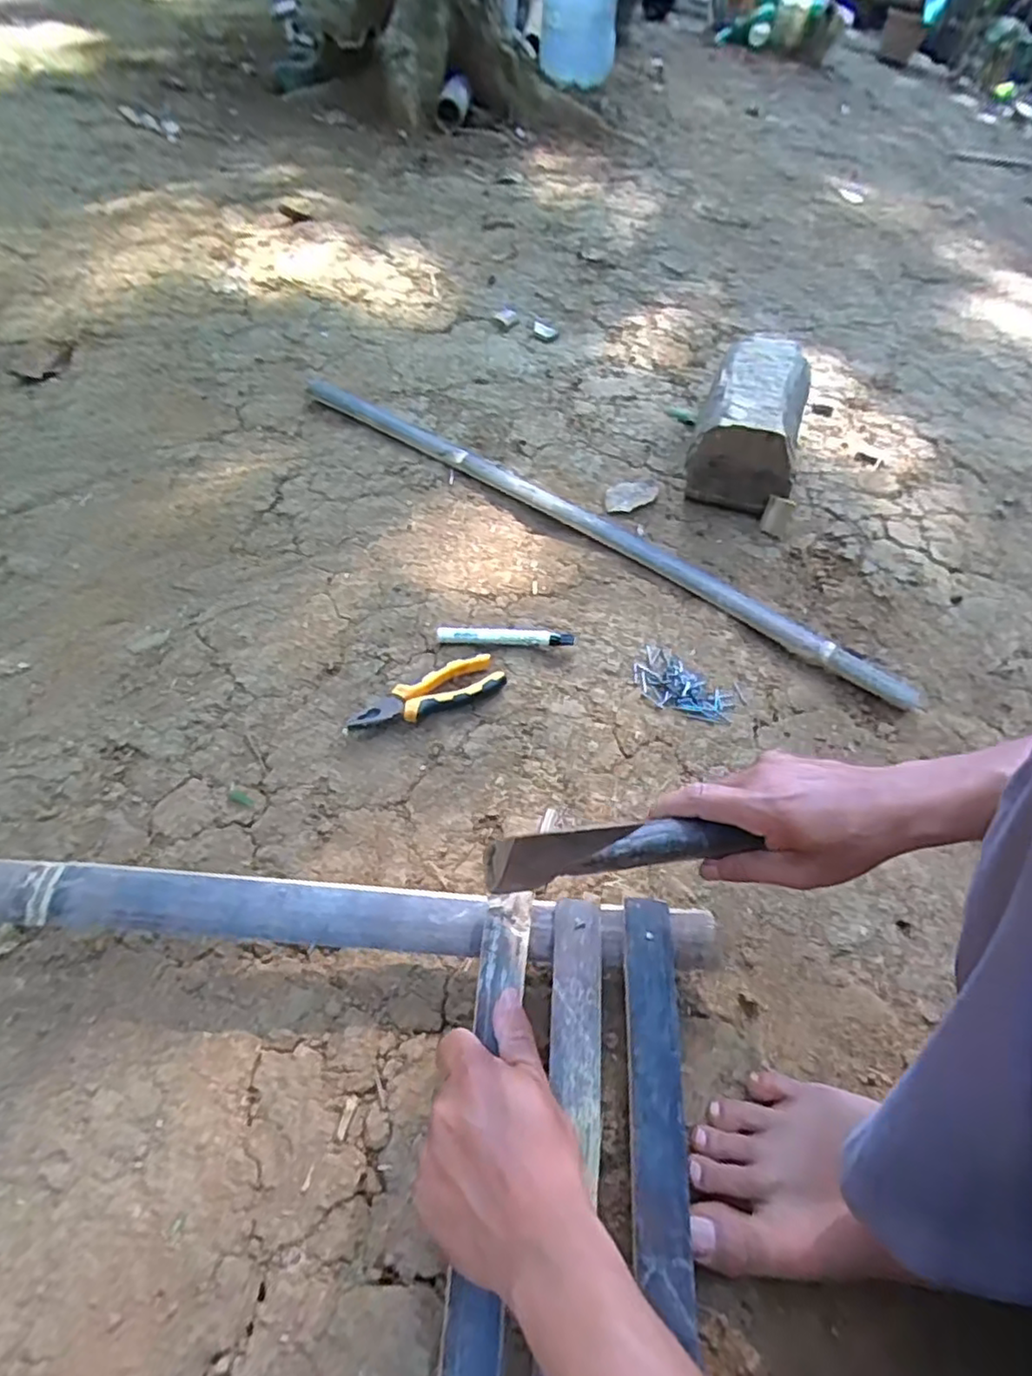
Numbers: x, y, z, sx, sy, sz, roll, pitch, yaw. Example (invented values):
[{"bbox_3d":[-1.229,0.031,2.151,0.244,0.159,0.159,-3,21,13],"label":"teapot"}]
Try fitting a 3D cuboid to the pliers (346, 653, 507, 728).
[{"bbox_3d":[-0.086,0.008,0.638,0.151,0.022,0.044,-24,57,-22],"label":"pliers"}]

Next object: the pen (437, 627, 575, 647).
[{"bbox_3d":[-0.011,-0.054,0.695,0.143,0.019,0.018,5,51,-1],"label":"pen"}]

